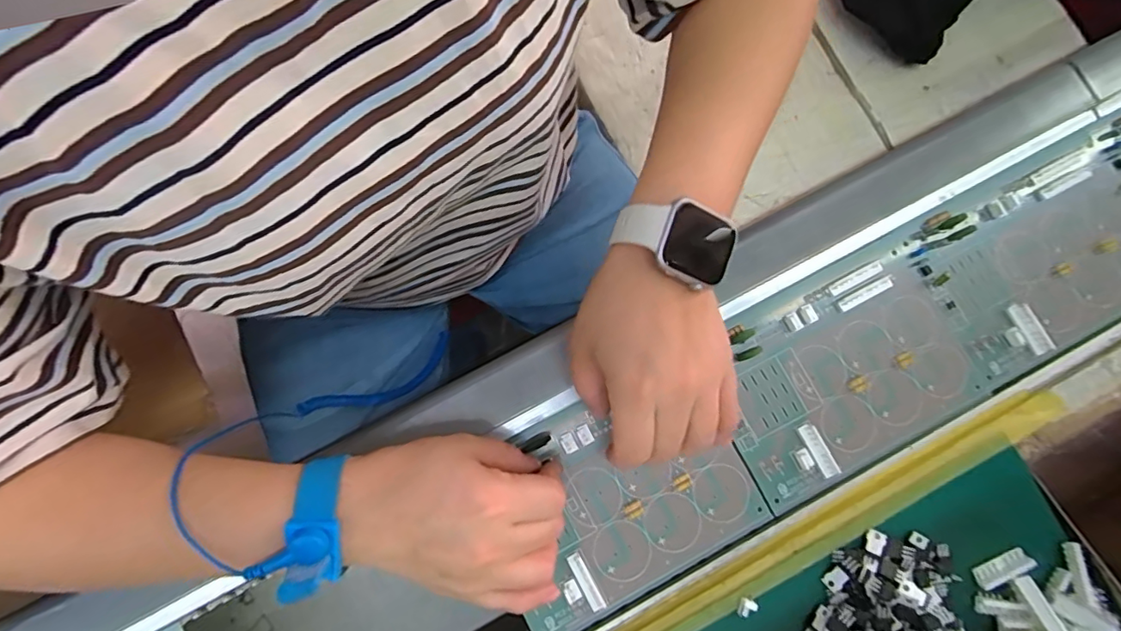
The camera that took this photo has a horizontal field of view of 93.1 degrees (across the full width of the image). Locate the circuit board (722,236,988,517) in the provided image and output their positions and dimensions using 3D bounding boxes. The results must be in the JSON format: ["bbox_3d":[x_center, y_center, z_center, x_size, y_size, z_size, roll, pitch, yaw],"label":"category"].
[{"bbox_3d":[0.183,0.033,0.345,0.166,0.025,0.119,-27,77,-5],"label":"circuit board"}]

